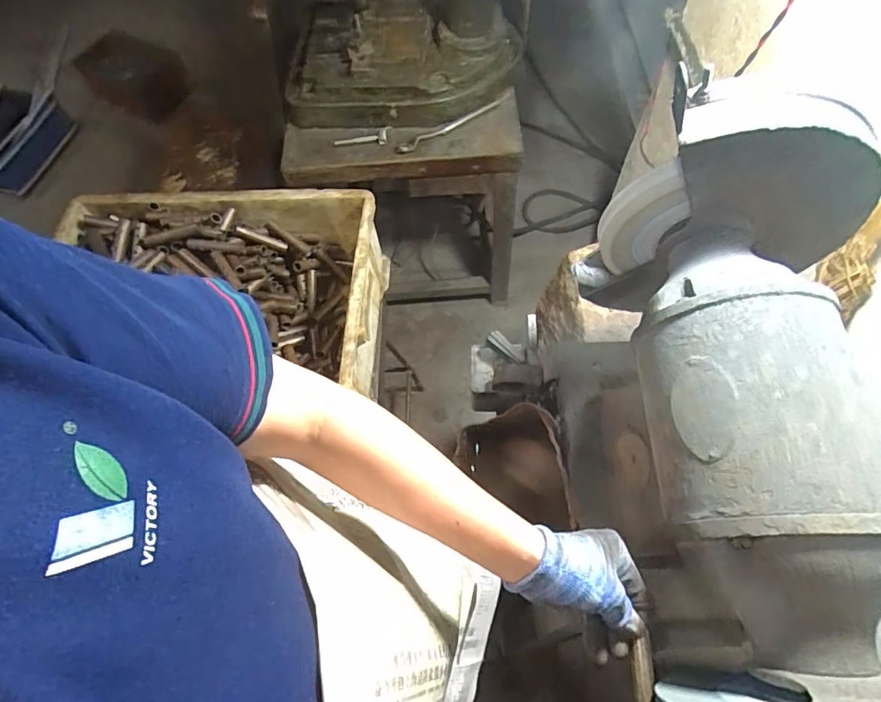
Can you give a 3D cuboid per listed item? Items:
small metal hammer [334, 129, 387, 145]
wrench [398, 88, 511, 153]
[{"bbox_3d":[-0.174,-0.455,1.041,0.114,0.011,0.039,-3,65,1],"label":"small metal hammer"},{"bbox_3d":[0.035,-0.490,1.038,0.293,0.018,0.030,-30,67,-11],"label":"wrench"}]

